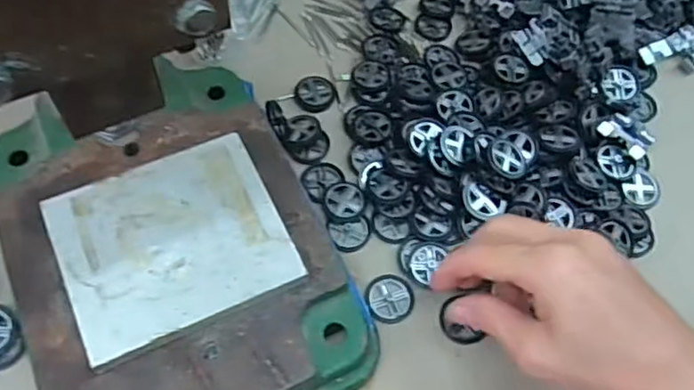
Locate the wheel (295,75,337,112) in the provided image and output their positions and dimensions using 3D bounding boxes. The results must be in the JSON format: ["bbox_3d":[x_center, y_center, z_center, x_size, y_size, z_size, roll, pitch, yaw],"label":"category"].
[{"bbox_3d":[-0.022,-0.072,0.426,0.028,0.009,0.027,2,61,-4],"label":"wheel"}]

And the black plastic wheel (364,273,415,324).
[{"bbox_3d":[0.025,0.058,0.352,0.027,0.004,0.027,2,61,-4],"label":"black plastic wheel"}]

